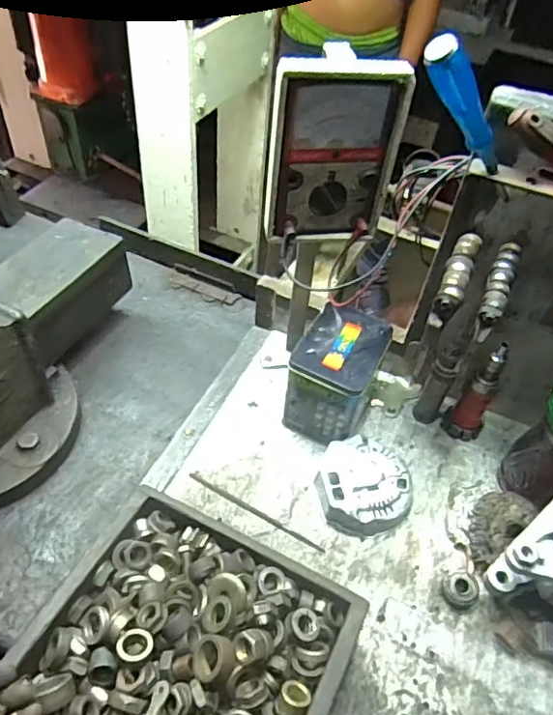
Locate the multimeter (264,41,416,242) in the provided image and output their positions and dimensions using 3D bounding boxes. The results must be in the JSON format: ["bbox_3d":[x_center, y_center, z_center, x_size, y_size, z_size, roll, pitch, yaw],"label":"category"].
[{"bbox_3d":[0.052,-0.204,0.545,0.128,0.171,0.050,-5,50,-11],"label":"multimeter"}]

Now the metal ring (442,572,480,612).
[{"bbox_3d":[0.198,0.249,0.586,0.038,0.020,0.033,-2,49,-7],"label":"metal ring"}]

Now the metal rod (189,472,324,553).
[{"bbox_3d":[-0.025,0.179,0.644,0.180,0.004,0.008,26,52,17],"label":"metal rod"}]

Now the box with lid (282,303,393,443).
[{"bbox_3d":[0.076,0.025,0.703,0.094,0.130,0.126,25,52,16],"label":"box with lid"}]

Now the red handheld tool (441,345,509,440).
[{"bbox_3d":[0.257,0.042,0.693,0.050,0.152,0.056,29,53,19],"label":"red handheld tool"}]

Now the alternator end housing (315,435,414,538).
[{"bbox_3d":[0.106,0.152,0.656,0.108,0.037,0.112,2,49,-3],"label":"alternator end housing"}]

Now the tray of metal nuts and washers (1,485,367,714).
[{"bbox_3d":[-0.079,0.252,0.449,0.243,0.047,0.250,22,51,14],"label":"tray of metal nuts and washers"}]

